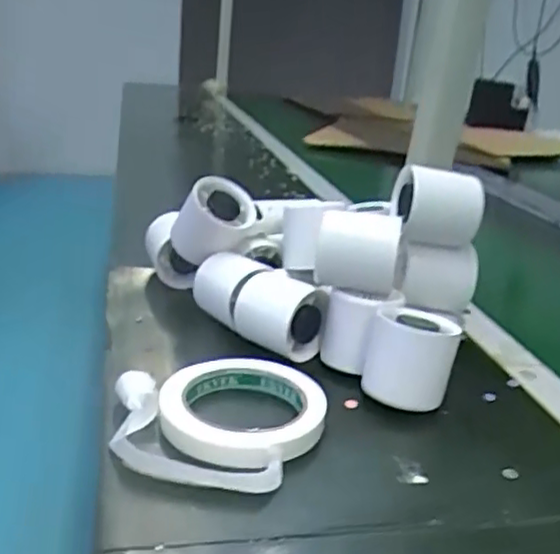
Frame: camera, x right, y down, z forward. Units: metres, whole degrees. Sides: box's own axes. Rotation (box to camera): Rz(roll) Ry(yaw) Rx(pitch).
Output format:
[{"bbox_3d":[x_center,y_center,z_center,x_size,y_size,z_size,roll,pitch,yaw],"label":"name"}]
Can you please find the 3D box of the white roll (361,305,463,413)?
[{"bbox_3d":[0.090,0.059,0.478,0.061,0.066,0.067,7,20,7],"label":"white roll"}]

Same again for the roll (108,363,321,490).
[{"bbox_3d":[-0.038,0.089,0.435,0.128,0.025,0.128,4,20,-1],"label":"roll"}]

